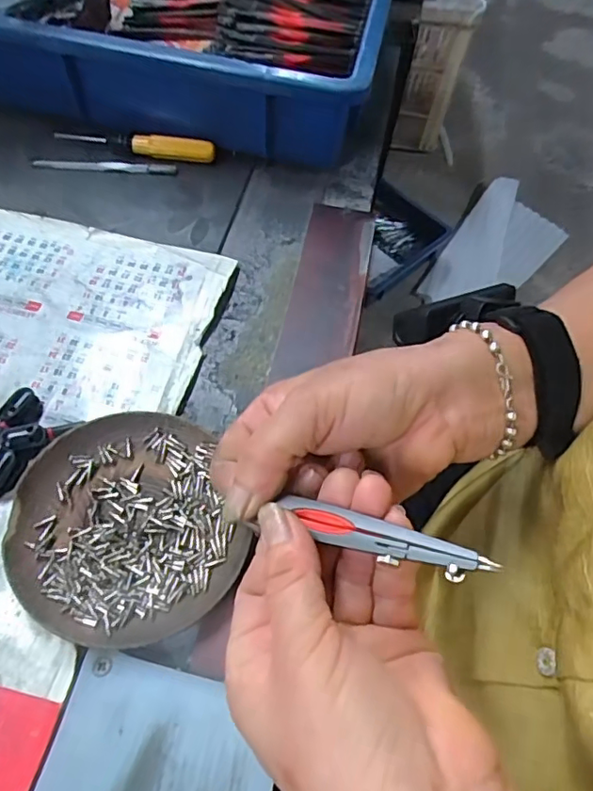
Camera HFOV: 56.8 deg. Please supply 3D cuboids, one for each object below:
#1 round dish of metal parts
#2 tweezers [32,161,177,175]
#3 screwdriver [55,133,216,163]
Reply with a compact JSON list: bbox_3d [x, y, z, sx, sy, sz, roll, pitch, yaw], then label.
[{"bbox_3d":[-0.086,0.064,0.277,0.105,0.015,0.114,2,60,-4],"label":"round dish of metal parts"},{"bbox_3d":[-0.147,-0.176,0.421,0.106,0.005,0.010,2,60,-4],"label":"tweezers"},{"bbox_3d":[-0.127,-0.198,0.431,0.125,0.019,0.012,10,60,0],"label":"screwdriver"}]

